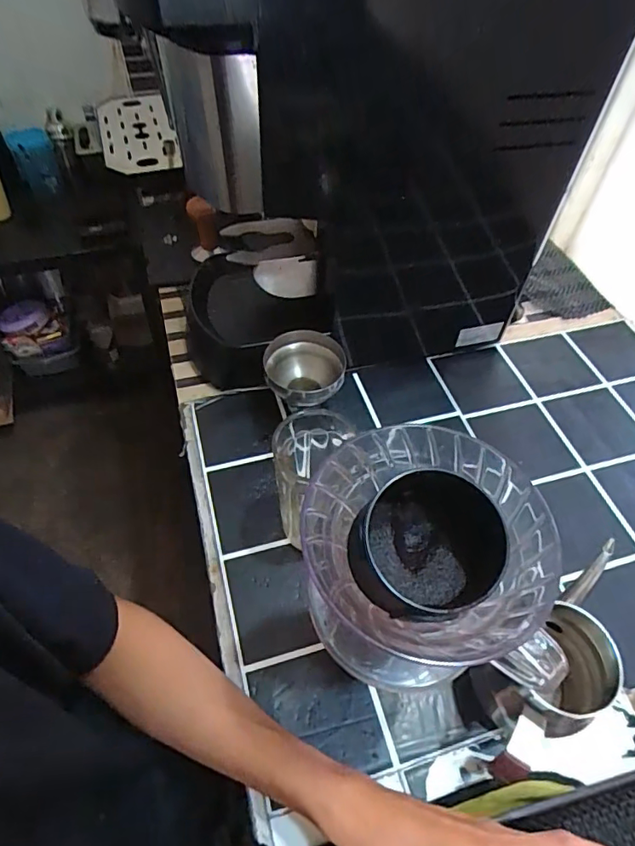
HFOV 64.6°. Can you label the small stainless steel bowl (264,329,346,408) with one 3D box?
[{"bbox_3d":[-0.013,-0.050,0.554,0.086,0.060,0.088,9,53,3],"label":"small stainless steel bowl"}]

